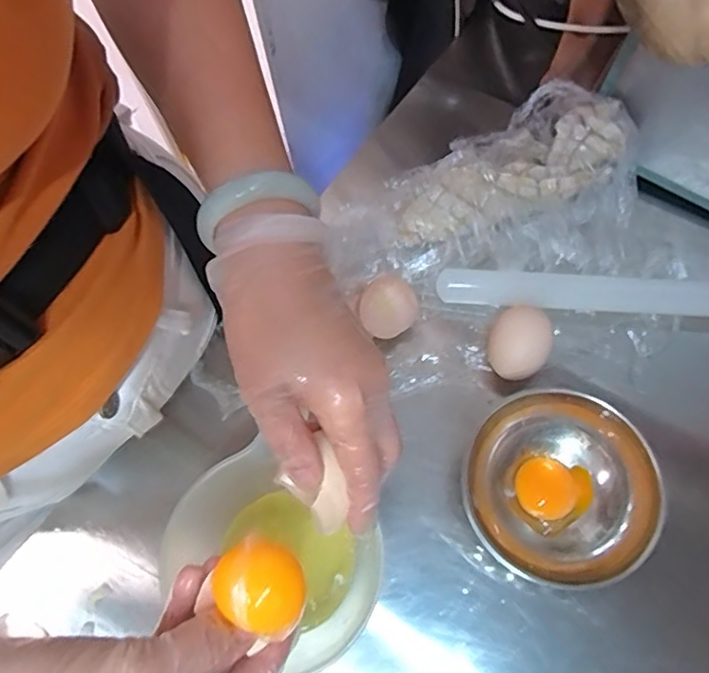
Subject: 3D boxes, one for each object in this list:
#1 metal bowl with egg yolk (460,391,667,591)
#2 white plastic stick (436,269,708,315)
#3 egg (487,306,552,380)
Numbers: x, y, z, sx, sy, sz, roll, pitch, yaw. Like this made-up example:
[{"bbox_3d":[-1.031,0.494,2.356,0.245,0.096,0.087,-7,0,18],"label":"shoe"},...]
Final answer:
[{"bbox_3d":[0.122,0.097,0.371,0.107,0.059,0.108,-1,68,2],"label":"metal bowl with egg yolk"},{"bbox_3d":[0.171,-0.033,0.434,0.212,0.025,0.023,4,68,4],"label":"white plastic stick"},{"bbox_3d":[0.115,0.005,0.420,0.041,0.037,0.052,9,69,6],"label":"egg"}]

